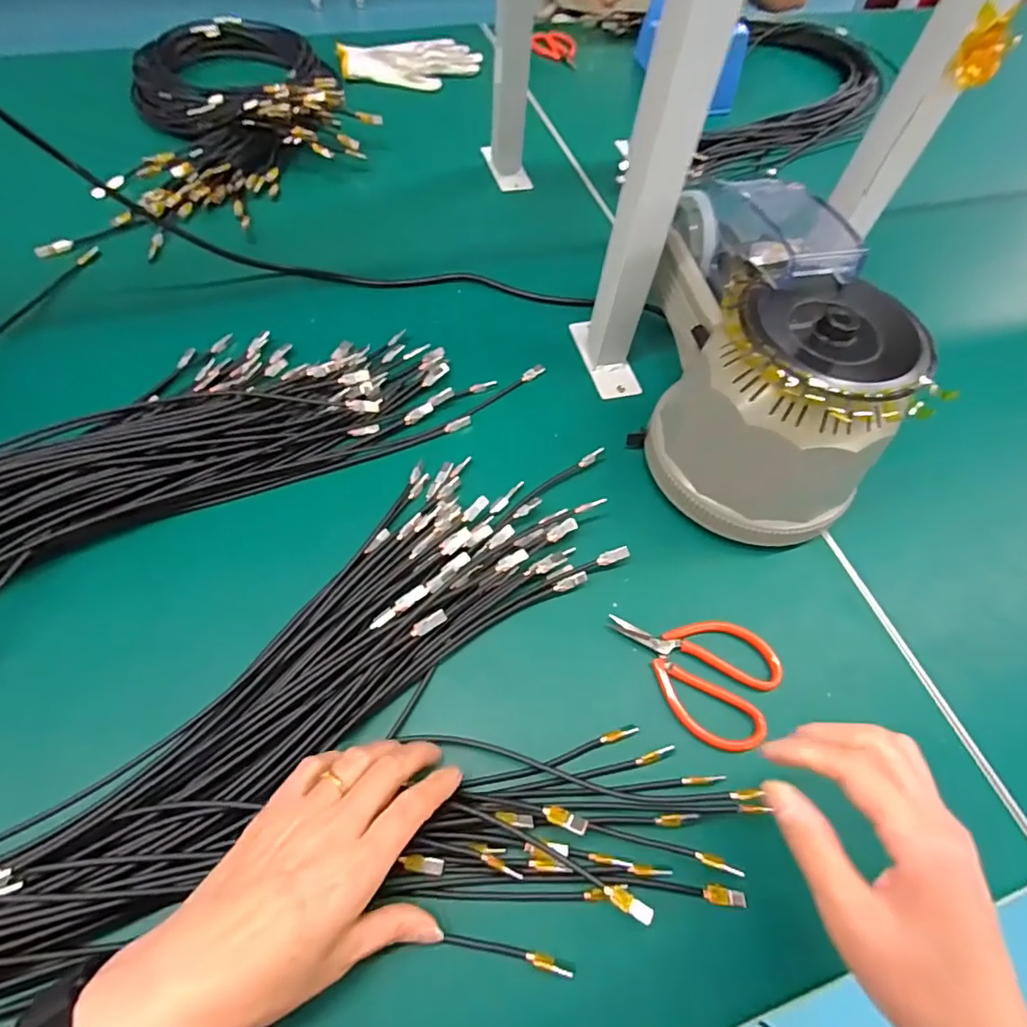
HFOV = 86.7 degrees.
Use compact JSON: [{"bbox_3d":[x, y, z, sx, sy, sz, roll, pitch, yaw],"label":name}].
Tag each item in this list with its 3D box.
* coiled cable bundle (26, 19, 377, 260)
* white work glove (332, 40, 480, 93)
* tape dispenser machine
[{"bbox_3d":[-0.330,-0.491,0.655,0.312,0.062,0.492,-2,60,-5],"label":"coiled cable bundle"},{"bbox_3d":[-0.144,-0.644,0.779,0.190,0.024,0.129,-21,64,-15],"label":"white work glove"},{"bbox_3d":[0.186,-0.124,0.417,0.151,0.152,0.256,10,60,2],"label":"tape dispenser machine"}]

